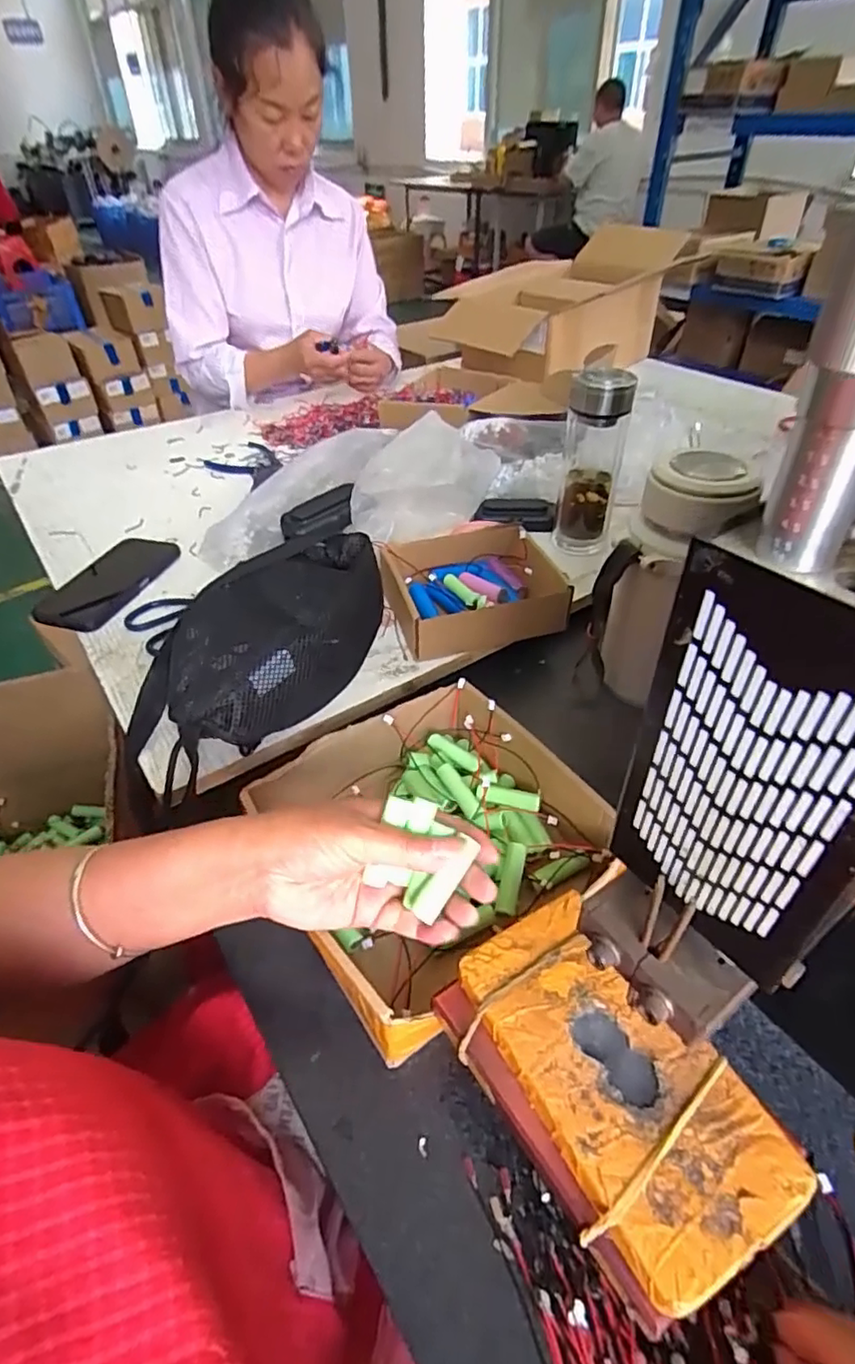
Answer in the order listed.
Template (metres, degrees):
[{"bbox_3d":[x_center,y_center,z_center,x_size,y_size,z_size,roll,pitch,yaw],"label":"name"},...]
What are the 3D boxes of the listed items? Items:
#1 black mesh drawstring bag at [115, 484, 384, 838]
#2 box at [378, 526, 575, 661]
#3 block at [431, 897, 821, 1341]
[{"bbox_3d":[-0.148,-0.030,0.544,0.144,0.092,0.273,12,44,14],"label":"black mesh drawstring bag"},{"bbox_3d":[0.046,-0.094,0.634,0.166,0.058,0.143,-10,43,-9],"label":"box"},{"bbox_3d":[0.079,0.181,0.282,0.088,0.024,0.146,-23,47,-22],"label":"block"}]

